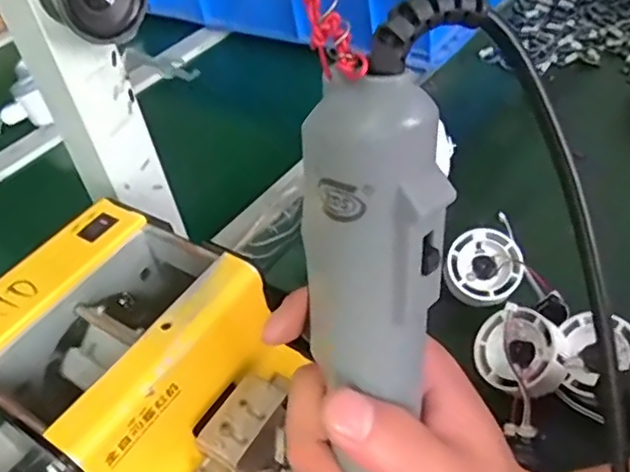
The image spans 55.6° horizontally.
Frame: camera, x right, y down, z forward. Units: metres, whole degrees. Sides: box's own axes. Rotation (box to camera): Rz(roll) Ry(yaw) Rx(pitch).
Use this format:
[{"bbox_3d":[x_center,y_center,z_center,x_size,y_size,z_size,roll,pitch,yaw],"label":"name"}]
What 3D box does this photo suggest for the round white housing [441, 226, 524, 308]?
[{"bbox_3d":[0.125,0.024,0.447,0.054,0.017,0.055,-5,69,12],"label":"round white housing"}]

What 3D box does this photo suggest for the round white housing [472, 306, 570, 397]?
[{"bbox_3d":[0.132,0.075,0.387,0.054,0.026,0.053,6,73,40],"label":"round white housing"}]

